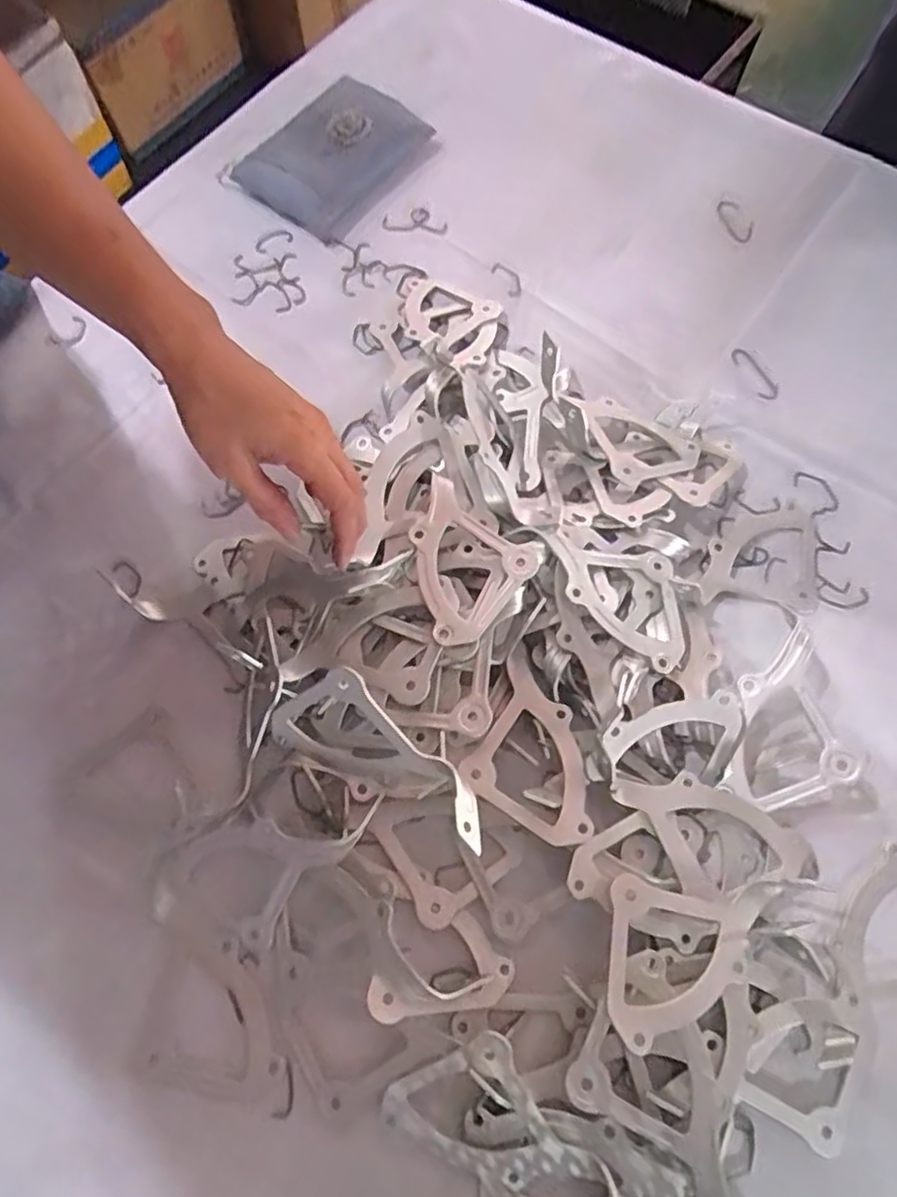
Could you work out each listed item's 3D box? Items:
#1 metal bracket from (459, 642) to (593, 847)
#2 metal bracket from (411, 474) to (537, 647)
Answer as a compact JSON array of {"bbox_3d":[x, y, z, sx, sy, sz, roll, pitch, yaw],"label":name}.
[{"bbox_3d":[0.063,0.098,0.452,0.087,0.011,0.108,24,59,8],"label":"metal bracket"},{"bbox_3d":[0.001,-0.025,0.466,0.101,0.016,0.087,42,75,14],"label":"metal bracket"}]

